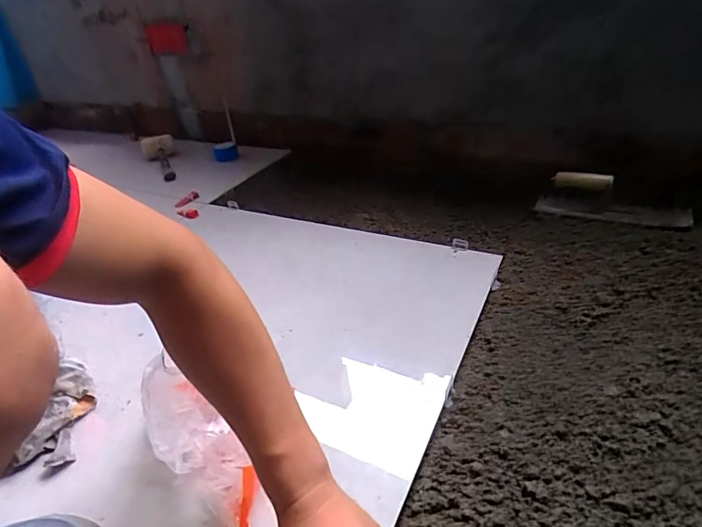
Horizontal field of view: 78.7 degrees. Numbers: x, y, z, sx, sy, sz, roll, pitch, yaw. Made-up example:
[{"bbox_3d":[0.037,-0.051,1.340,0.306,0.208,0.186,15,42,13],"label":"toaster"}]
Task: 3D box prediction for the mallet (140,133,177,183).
[{"bbox_3d":[-0.597,-0.328,1.356,0.102,0.067,0.238,-20,48,-19],"label":"mallet"}]

